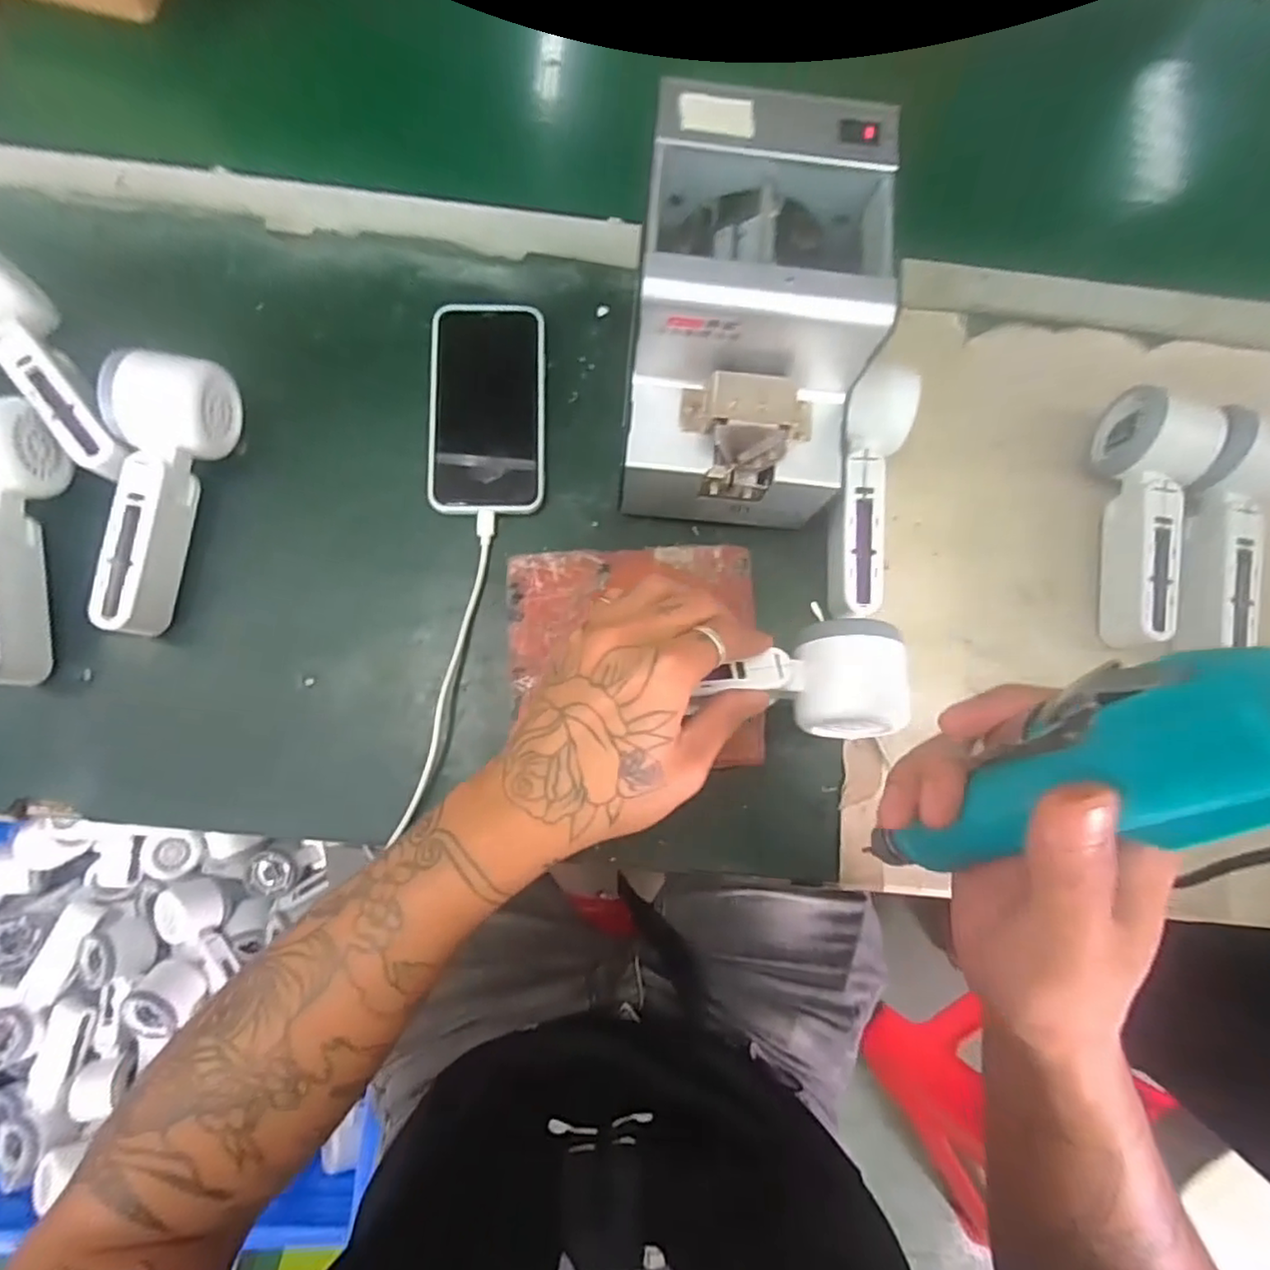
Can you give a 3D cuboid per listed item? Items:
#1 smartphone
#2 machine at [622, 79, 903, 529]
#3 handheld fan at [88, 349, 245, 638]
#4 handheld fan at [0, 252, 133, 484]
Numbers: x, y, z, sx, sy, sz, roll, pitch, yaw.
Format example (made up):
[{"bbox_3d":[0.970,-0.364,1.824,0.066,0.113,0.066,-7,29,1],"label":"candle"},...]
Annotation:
[{"bbox_3d":[-0.098,-0.153,0.435,0.074,0.010,0.146,0,82,-2],"label":"smartphone"},{"bbox_3d":[0.061,-0.169,0.378,0.123,0.143,0.179,6,83,-2],"label":"machine"},{"bbox_3d":[-0.290,-0.086,0.394,0.049,0.060,0.168,12,83,-1],"label":"handheld fan"},{"bbox_3d":[-0.354,-0.160,0.398,0.168,0.060,0.055,44,83,3],"label":"handheld fan"}]

